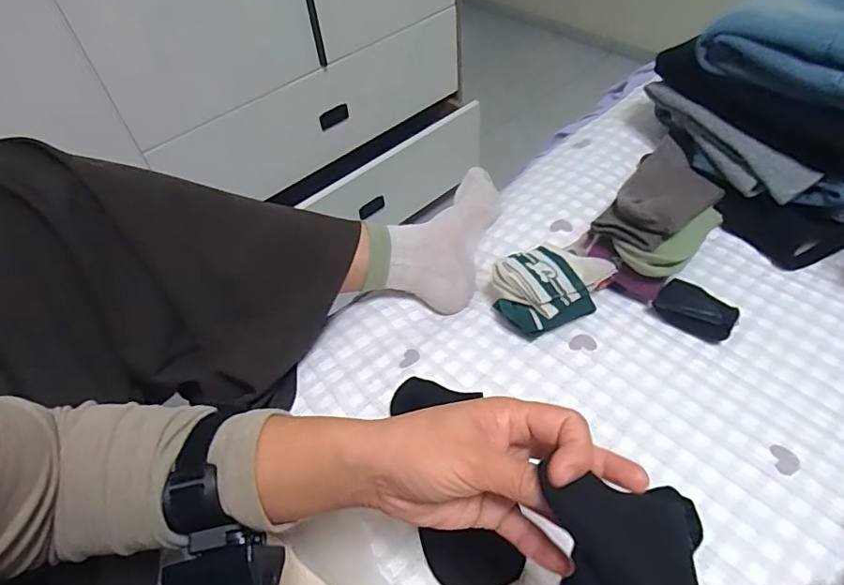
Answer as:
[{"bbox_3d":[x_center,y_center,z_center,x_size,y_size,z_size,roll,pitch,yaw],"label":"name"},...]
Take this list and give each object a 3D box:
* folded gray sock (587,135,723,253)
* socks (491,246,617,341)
[{"bbox_3d":[0.257,-0.103,0.554,0.085,0.024,0.150,29,58,26],"label":"folded gray sock"},{"bbox_3d":[0.136,-0.007,0.560,0.118,0.045,0.085,-26,53,-16],"label":"socks"}]

